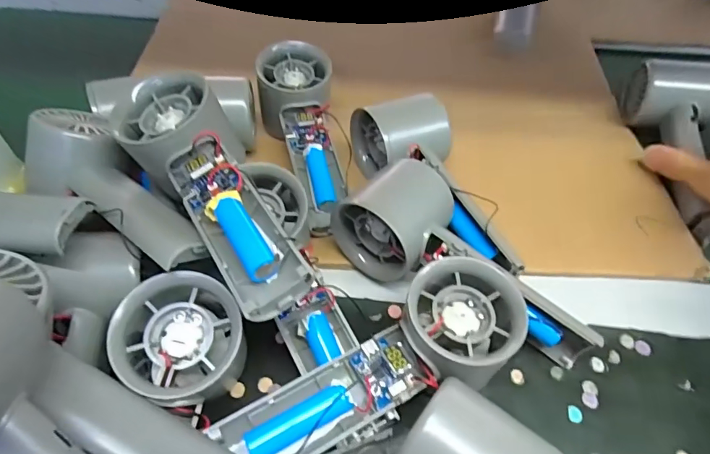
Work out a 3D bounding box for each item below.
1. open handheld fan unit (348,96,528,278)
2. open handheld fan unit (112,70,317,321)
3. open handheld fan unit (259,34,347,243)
[{"bbox_3d":[0.054,-0.031,0.305,0.056,0.056,0.153,-19,54,-14],"label":"open handheld fan unit"},{"bbox_3d":[-0.074,-0.019,0.238,0.057,0.046,0.157,-26,56,-19],"label":"open handheld fan unit"},{"bbox_3d":[-0.035,-0.063,0.339,0.056,0.061,0.154,-12,70,-9],"label":"open handheld fan unit"}]

